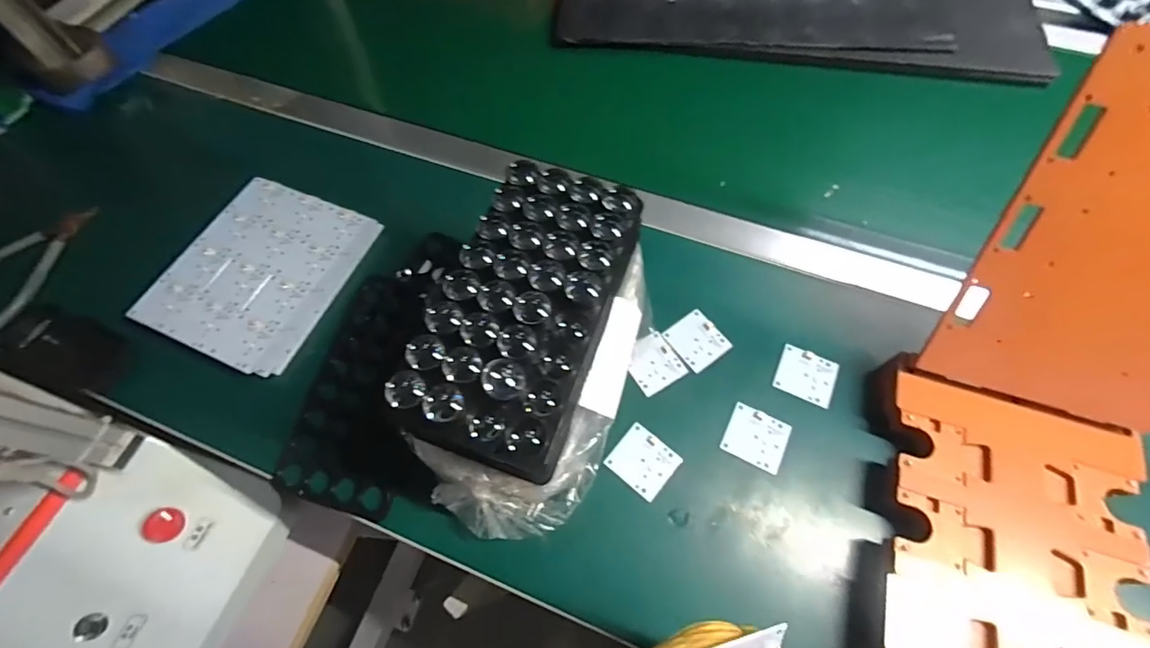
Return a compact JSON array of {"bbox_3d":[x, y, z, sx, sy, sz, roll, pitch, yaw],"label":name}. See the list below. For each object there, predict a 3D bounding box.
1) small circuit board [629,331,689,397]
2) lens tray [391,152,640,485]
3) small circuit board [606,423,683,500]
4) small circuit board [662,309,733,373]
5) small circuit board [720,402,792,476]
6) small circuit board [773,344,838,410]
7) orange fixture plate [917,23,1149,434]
[{"bbox_3d":[0.070,0.035,0.435,0.045,0.005,0.047,-29,66,-12],"label":"small circuit board"},{"bbox_3d":[-0.035,-0.008,0.319,0.107,0.062,0.192,17,65,10],"label":"lens tray"},{"bbox_3d":[0.056,0.112,0.399,0.048,0.004,0.045,37,70,18],"label":"small circuit board"},{"bbox_3d":[0.111,0.015,0.445,0.045,0.005,0.048,-35,68,-15],"label":"small circuit board"},{"bbox_3d":[0.151,0.094,0.405,0.048,0.005,0.044,25,67,13],"label":"small circuit board"},{"bbox_3d":[0.203,0.046,0.430,0.048,0.009,0.044,22,66,12],"label":"small circuit board"},{"bbox_3d":[0.364,-0.044,0.313,0.161,0.232,0.010,17,28,11],"label":"orange fixture plate"}]

